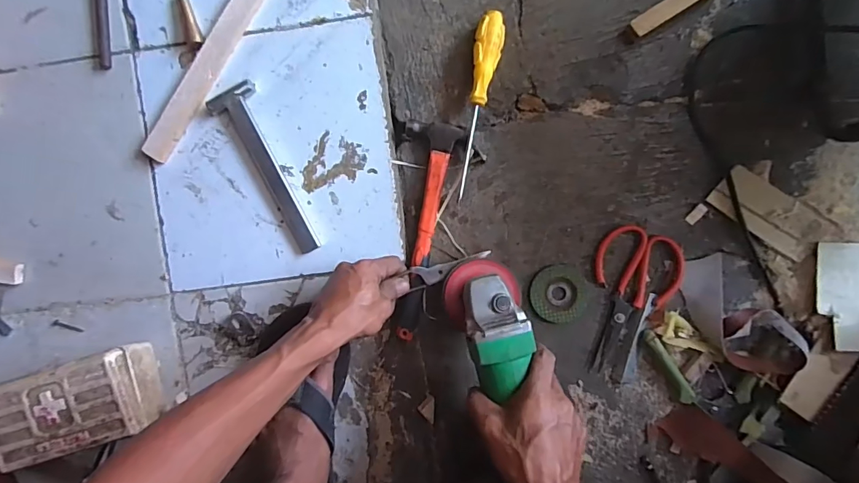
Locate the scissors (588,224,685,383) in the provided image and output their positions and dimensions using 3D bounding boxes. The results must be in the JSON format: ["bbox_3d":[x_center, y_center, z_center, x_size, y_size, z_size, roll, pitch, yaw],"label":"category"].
[{"bbox_3d":[0.230,0.074,0.535,0.097,0.009,0.177,21,94,1],"label":"scissors"}]

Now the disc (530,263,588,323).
[{"bbox_3d":[0.156,0.063,0.541,0.065,0.004,0.067,0,93,3],"label":"disc"}]

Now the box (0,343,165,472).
[{"bbox_3d":[-0.407,0.186,0.531,0.160,0.083,0.095,-17,92,3],"label":"box"}]

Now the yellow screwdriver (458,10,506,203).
[{"bbox_3d":[0.058,-0.158,0.527,0.032,0.030,0.214,9,93,2],"label":"yellow screwdriver"}]

